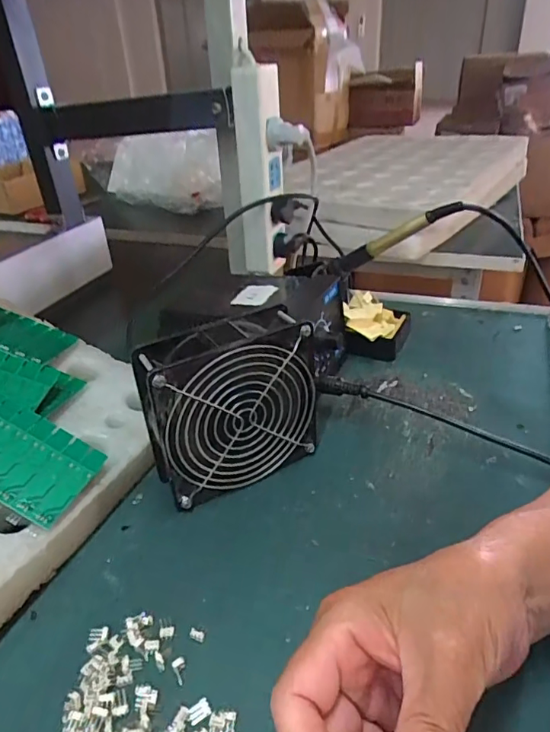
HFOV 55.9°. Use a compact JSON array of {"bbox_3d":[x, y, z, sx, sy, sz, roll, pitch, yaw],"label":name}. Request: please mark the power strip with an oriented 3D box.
[{"bbox_3d":[-0.015,-0.214,0.590,0.047,0.214,0.047,1,32,7],"label":"power strip"}]

